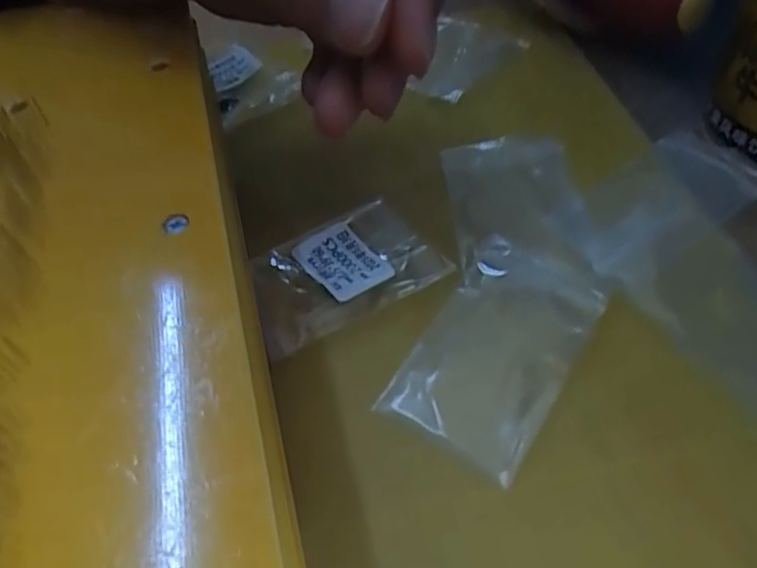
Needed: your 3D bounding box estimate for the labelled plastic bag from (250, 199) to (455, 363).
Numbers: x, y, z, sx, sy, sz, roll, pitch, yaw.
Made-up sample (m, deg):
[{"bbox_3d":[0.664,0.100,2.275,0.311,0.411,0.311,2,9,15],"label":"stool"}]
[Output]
[{"bbox_3d":[-0.013,-0.004,0.183,0.056,0.004,0.037,-28,54,-17],"label":"labelled plastic bag"}]

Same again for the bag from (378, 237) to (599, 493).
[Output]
[{"bbox_3d":[0.033,0.015,0.165,0.036,0.005,0.066,25,57,24],"label":"bag"}]

